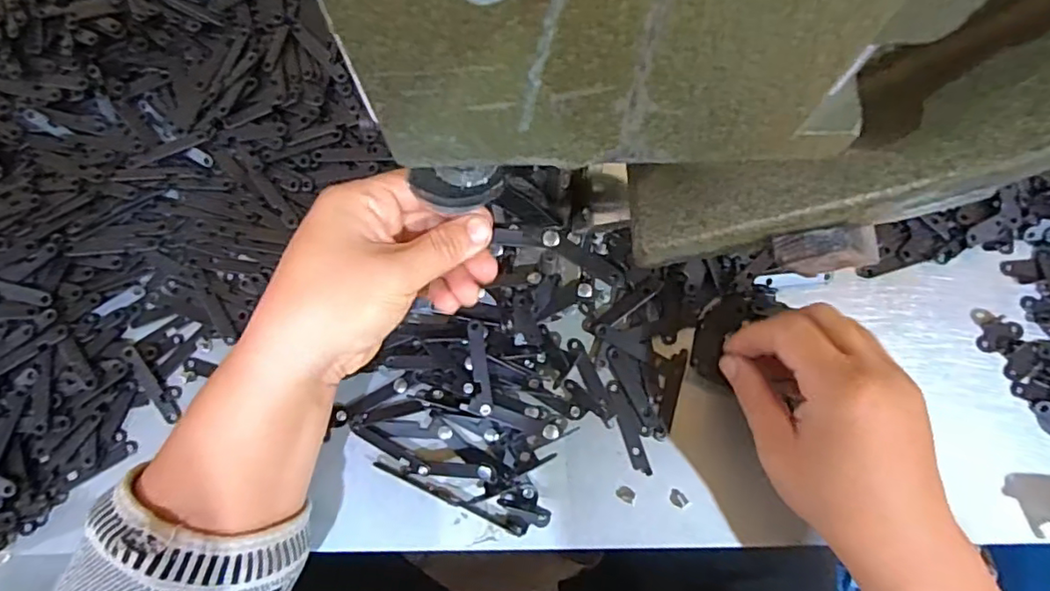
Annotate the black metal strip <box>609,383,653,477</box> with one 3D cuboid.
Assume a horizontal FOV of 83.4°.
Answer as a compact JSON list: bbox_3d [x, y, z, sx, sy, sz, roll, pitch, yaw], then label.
[{"bbox_3d":[0.059,0.075,0.334,0.010,0.004,0.053,-18,80,-4],"label":"black metal strip"}]

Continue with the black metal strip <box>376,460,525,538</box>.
[{"bbox_3d":[-0.041,0.110,0.321,0.090,0.007,0.006,24,80,4],"label":"black metal strip"}]

